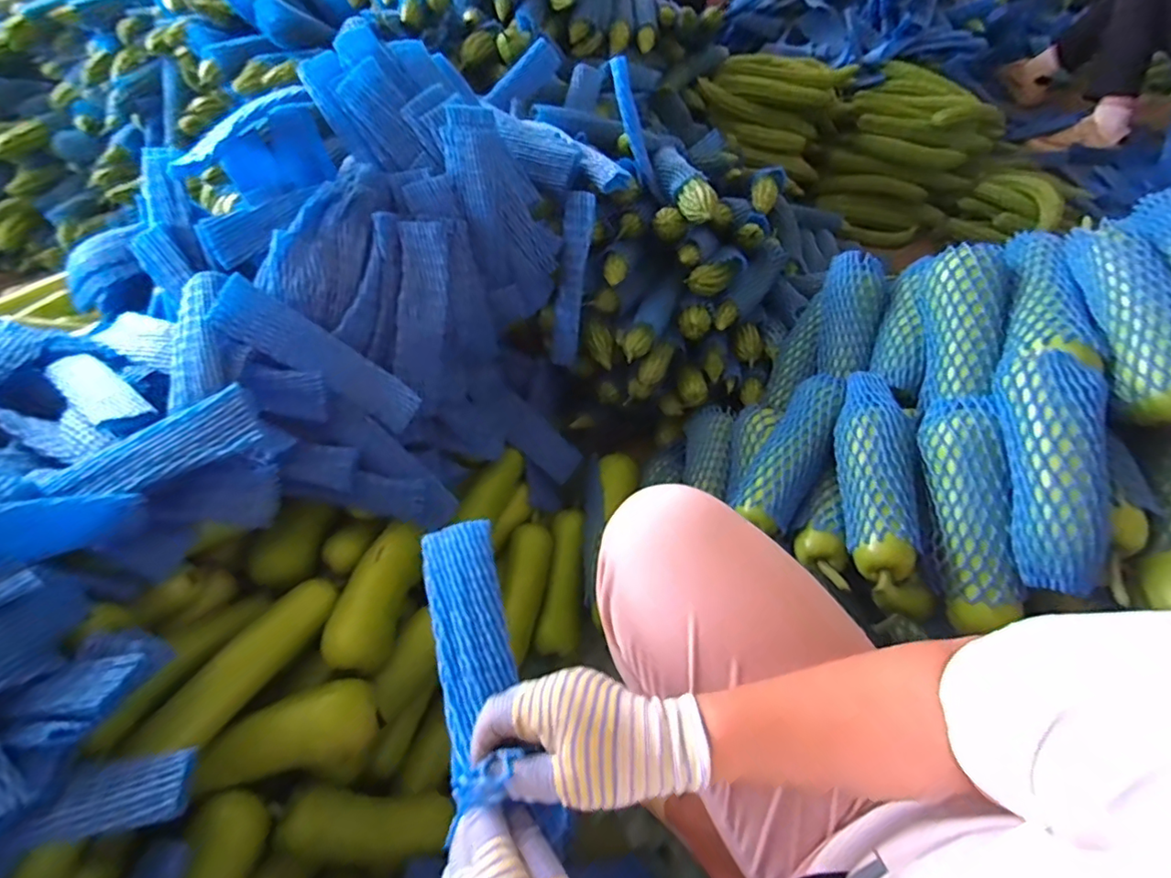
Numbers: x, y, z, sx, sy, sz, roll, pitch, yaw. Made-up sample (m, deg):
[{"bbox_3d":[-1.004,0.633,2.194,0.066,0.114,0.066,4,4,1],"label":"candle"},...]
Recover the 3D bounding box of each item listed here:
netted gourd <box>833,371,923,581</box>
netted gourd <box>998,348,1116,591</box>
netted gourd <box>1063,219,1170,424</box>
[{"bbox_3d":[0.330,0.028,0.642,0.079,0.061,0.250,7,53,7],"label":"netted gourd"},{"bbox_3d":[0.451,0.025,0.539,0.075,0.060,0.231,3,79,4],"label":"netted gourd"},{"bbox_3d":[0.578,-0.134,0.593,0.076,0.072,0.242,7,53,7],"label":"netted gourd"}]

